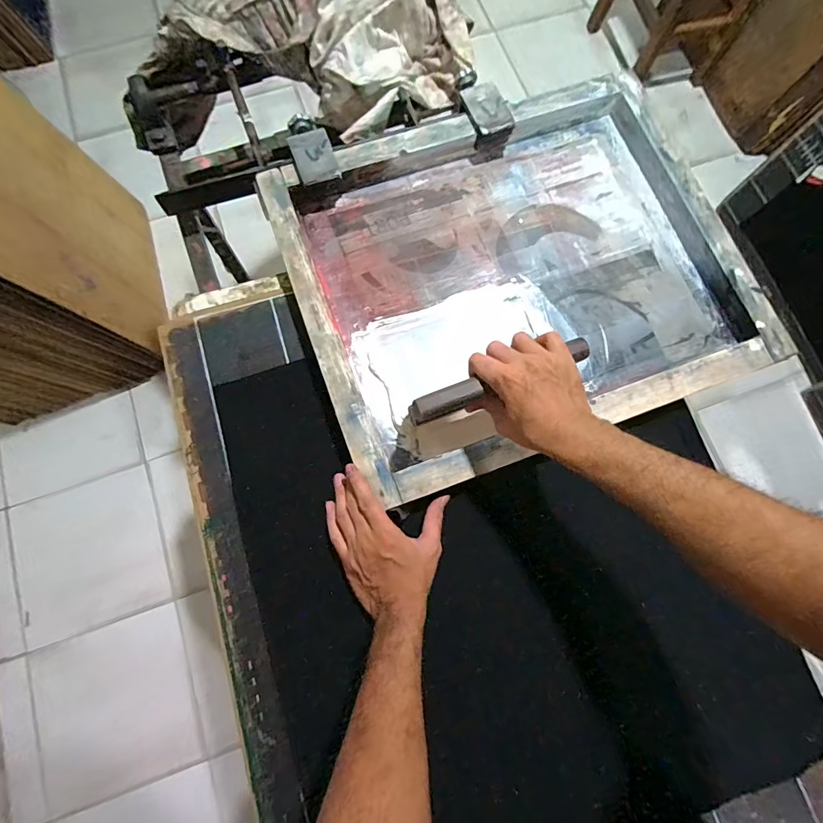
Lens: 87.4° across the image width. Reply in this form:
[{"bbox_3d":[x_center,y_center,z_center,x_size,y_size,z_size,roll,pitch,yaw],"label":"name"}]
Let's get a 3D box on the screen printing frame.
[{"bbox_3d":[0.135,-0.186,0.568,0.552,0.042,0.459,-20,78,-6],"label":"screen printing frame"}]

